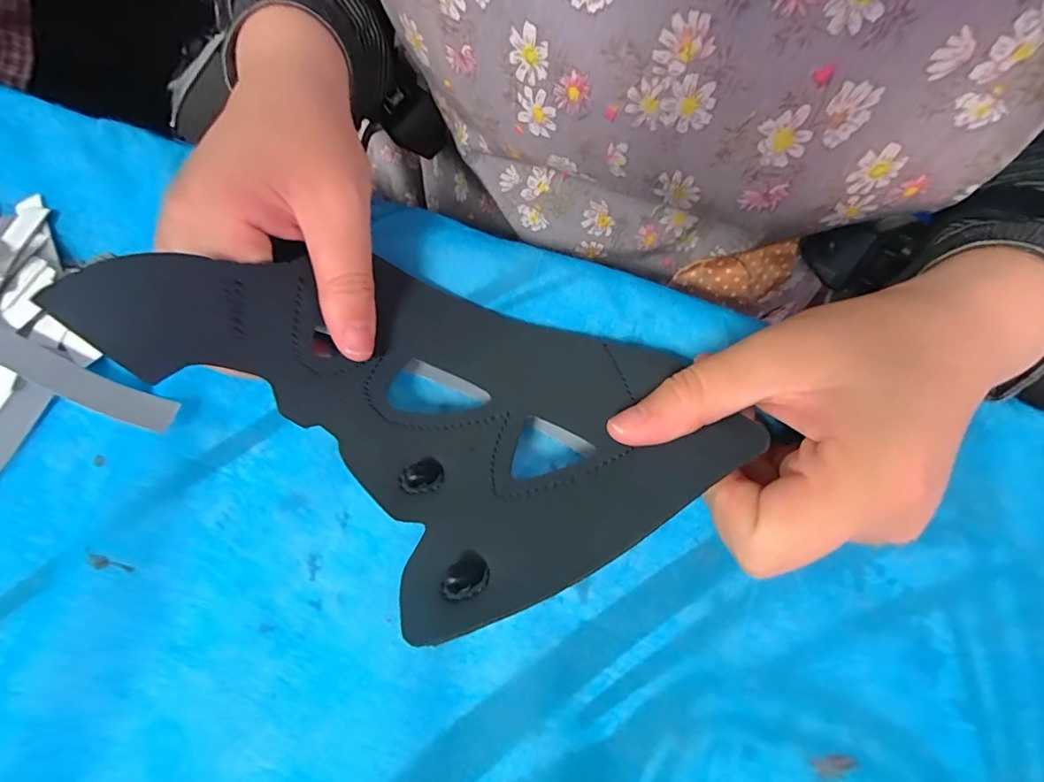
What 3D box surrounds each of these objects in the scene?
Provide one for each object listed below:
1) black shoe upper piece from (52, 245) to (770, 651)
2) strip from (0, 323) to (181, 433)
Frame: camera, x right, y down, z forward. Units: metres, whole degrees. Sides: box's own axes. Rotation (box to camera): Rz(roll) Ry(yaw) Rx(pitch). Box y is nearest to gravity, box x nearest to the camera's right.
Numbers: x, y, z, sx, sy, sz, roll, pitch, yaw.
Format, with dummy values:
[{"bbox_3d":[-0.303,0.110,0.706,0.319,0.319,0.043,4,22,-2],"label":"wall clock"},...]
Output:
[{"bbox_3d":[-0.026,-0.005,0.173,0.172,0.071,0.123,40,76,12],"label":"black shoe upper piece"},{"bbox_3d":[-0.188,-0.007,0.202,0.106,0.011,0.017,22,73,7],"label":"strip"}]

